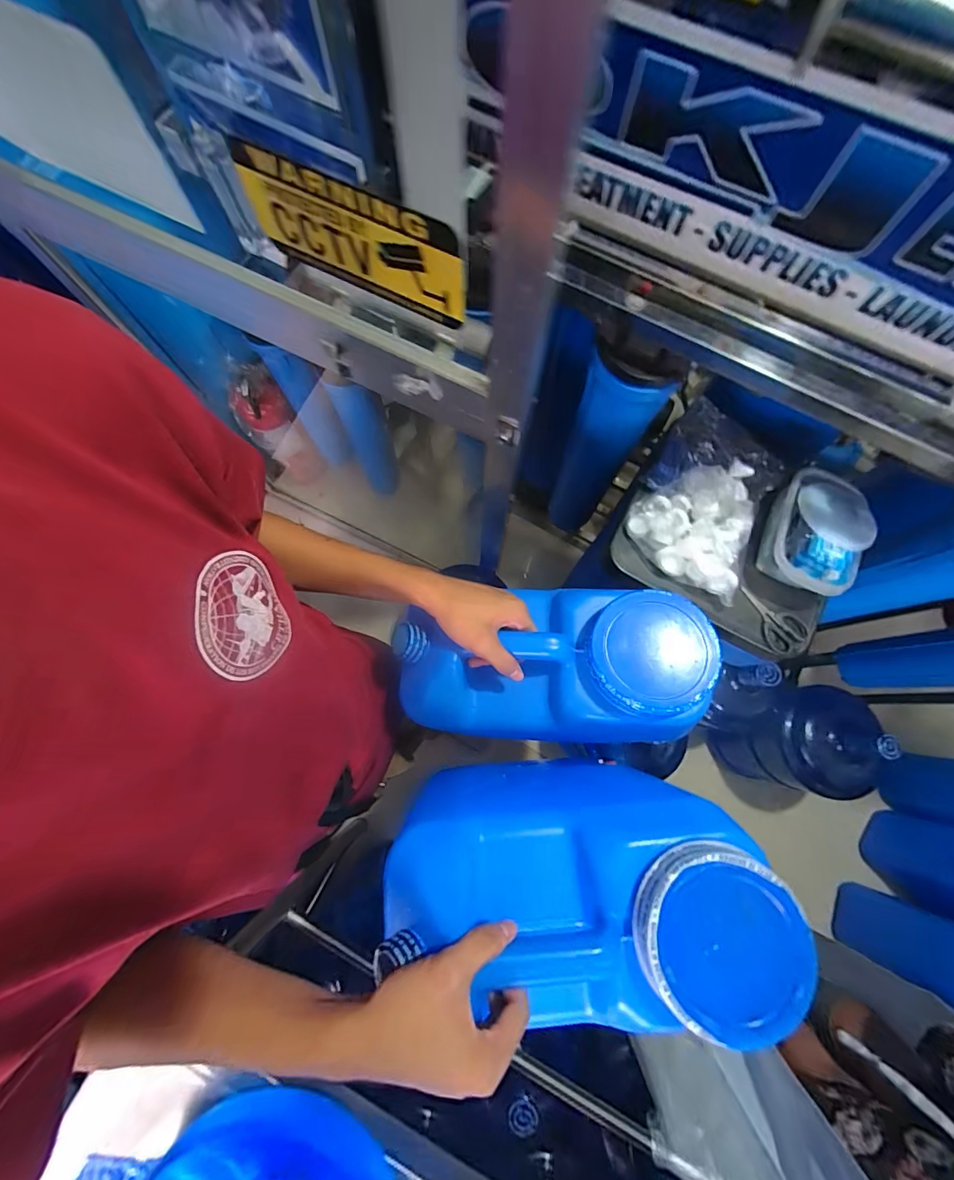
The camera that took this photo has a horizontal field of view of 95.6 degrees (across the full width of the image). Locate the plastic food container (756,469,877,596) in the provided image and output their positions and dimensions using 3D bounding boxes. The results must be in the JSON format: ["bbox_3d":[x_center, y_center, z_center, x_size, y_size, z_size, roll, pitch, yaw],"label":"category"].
[{"bbox_3d":[0.484,-0.080,0.619,0.125,0.075,0.166,23,76,5],"label":"plastic food container"}]

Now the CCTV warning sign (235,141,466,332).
[{"bbox_3d":[-0.113,-0.318,0.394,0.226,0.092,0.004,27,76,6],"label":"CCTV warning sign"}]

